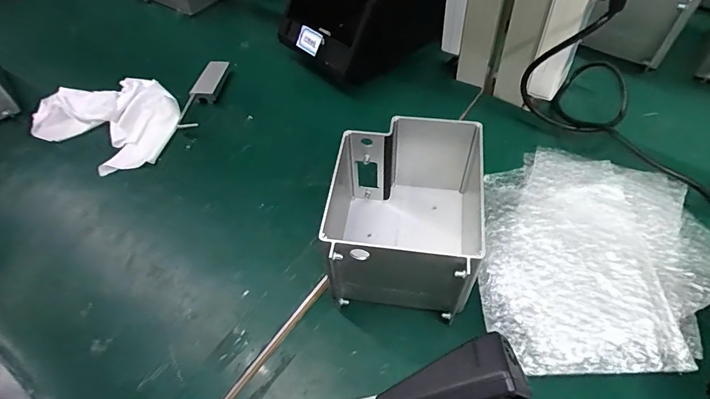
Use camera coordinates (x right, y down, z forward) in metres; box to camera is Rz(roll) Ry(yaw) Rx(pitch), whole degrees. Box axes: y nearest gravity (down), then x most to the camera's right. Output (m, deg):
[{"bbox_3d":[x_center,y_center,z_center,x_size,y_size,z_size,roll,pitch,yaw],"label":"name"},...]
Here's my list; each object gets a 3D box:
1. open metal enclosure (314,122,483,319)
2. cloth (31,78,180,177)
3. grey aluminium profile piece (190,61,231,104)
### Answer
[{"bbox_3d":[0.045,0.014,0.410,0.131,0.102,0.157,3,53,6],"label":"open metal enclosure"},{"bbox_3d":[-0.339,-0.111,0.596,0.213,0.029,0.149,22,57,19],"label":"cloth"},{"bbox_3d":[-0.206,-0.170,0.613,0.028,0.021,0.079,8,53,9],"label":"grey aluminium profile piece"}]

